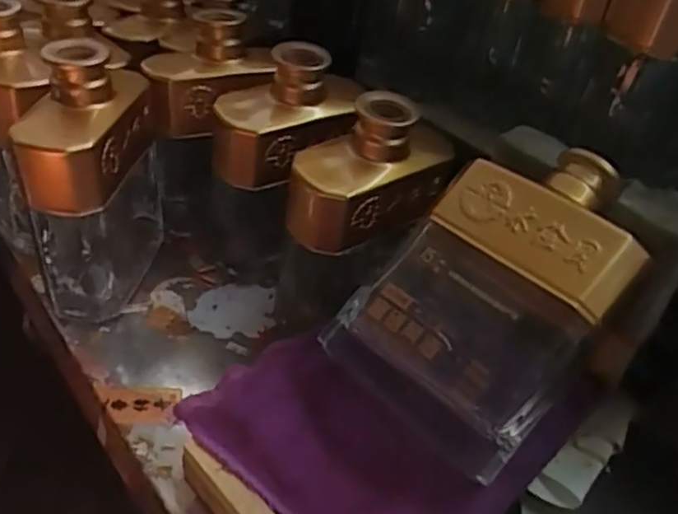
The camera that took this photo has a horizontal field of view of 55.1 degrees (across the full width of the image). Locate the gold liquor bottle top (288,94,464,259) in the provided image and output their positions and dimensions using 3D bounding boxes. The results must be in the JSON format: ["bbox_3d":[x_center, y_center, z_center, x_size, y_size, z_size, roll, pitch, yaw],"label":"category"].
[{"bbox_3d":[0.019,-0.057,0.403,0.114,0.075,0.051,-22,47,-27],"label":"gold liquor bottle top"}]

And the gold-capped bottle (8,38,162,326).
[{"bbox_3d":[-0.161,-0.051,0.433,0.079,0.170,0.103,-6,42,-12],"label":"gold-capped bottle"}]

